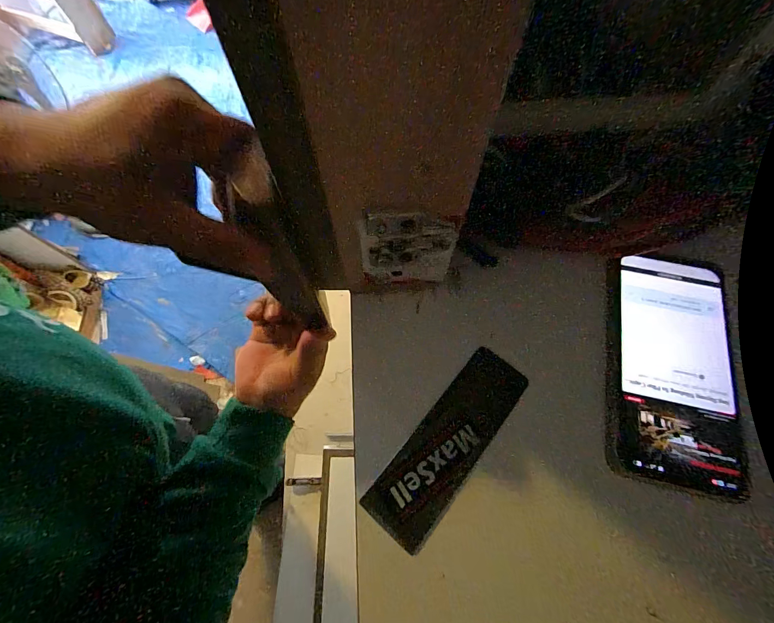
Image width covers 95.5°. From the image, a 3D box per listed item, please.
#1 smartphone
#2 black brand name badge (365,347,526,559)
[{"bbox_3d":[0.195,0.034,0.239,0.079,0.007,0.159,12,72,6],"label":"smartphone"},{"bbox_3d":[0.042,0.084,0.231,0.042,0.012,0.131,39,73,14],"label":"black brand name badge"}]

